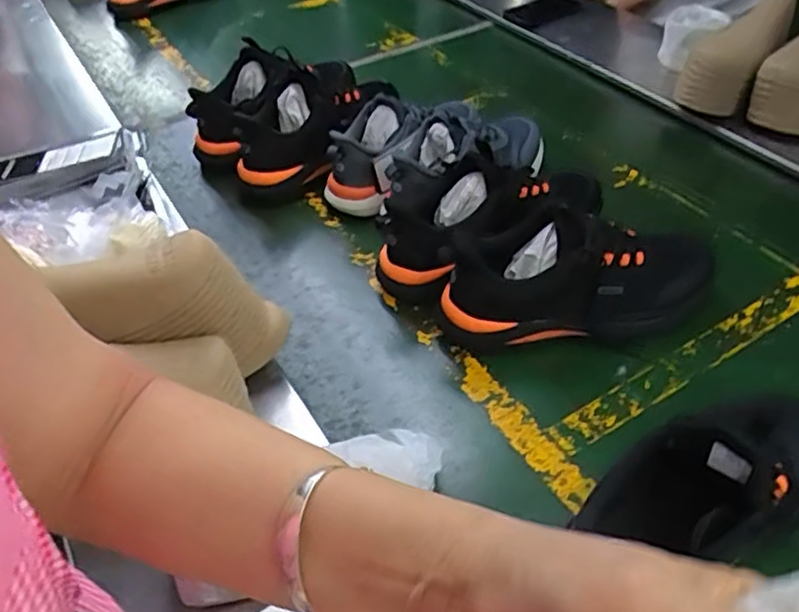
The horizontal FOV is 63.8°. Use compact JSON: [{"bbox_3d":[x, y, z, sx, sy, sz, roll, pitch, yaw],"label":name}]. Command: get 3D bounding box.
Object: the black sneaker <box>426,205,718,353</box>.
[{"bbox_3d":[0.196,-0.031,0.691,0.306,0.140,0.095,-4,44,-1],"label":"black sneaker"}]

